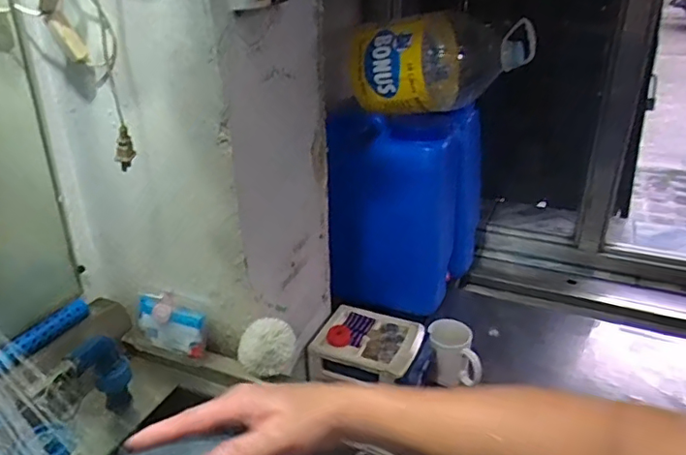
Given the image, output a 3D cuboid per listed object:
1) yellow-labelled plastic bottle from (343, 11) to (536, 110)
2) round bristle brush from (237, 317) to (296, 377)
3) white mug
[{"bbox_3d":[0.187,-0.324,1.096,0.329,0.176,0.130,-4,27,-7],"label":"yellow-labelled plastic bottle"},{"bbox_3d":[-0.098,0.153,0.709,0.070,0.056,0.046,-3,27,-4],"label":"round bristle brush"},{"bbox_3d":[0.202,0.234,1.020,0.092,0.101,0.075,1,27,3],"label":"white mug"}]

